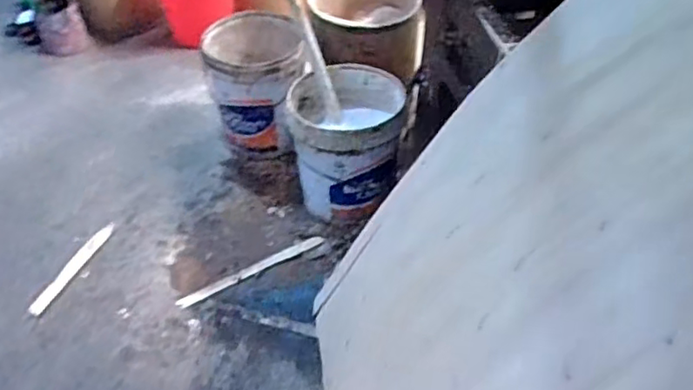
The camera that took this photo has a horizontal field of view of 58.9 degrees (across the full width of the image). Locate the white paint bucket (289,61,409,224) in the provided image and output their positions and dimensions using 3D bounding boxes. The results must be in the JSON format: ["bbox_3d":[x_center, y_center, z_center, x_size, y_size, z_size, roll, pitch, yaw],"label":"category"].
[{"bbox_3d":[0.000,-0.148,1.679,0.302,0.279,0.311,5,46,6],"label":"white paint bucket"}]

